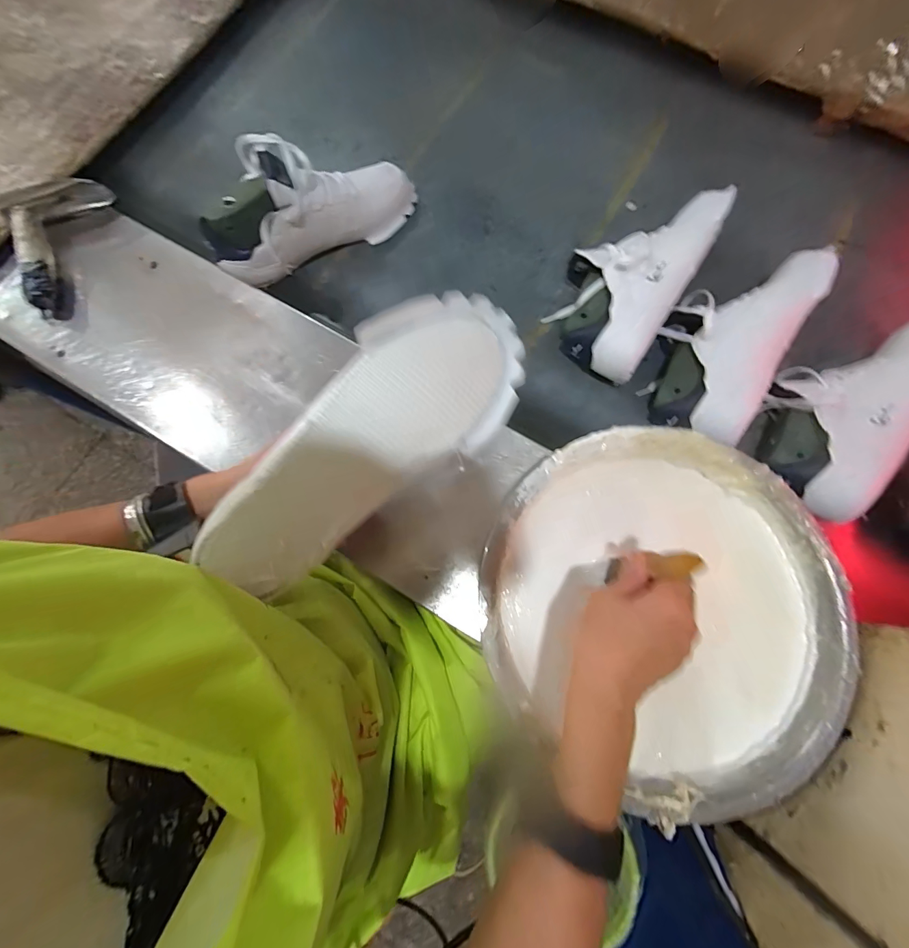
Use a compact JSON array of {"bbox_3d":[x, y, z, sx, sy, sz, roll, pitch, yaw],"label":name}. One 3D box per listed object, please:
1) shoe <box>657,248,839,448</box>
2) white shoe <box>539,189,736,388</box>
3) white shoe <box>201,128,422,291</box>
[{"bbox_3d":[0.348,-0.178,0.501,0.128,0.082,0.286,31,79,8],"label":"shoe"},{"bbox_3d":[0.234,-0.270,0.529,0.136,0.097,0.286,30,79,8],"label":"white shoe"},{"bbox_3d":[-0.204,-0.384,0.550,0.291,0.125,0.093,-26,77,-5],"label":"white shoe"}]

